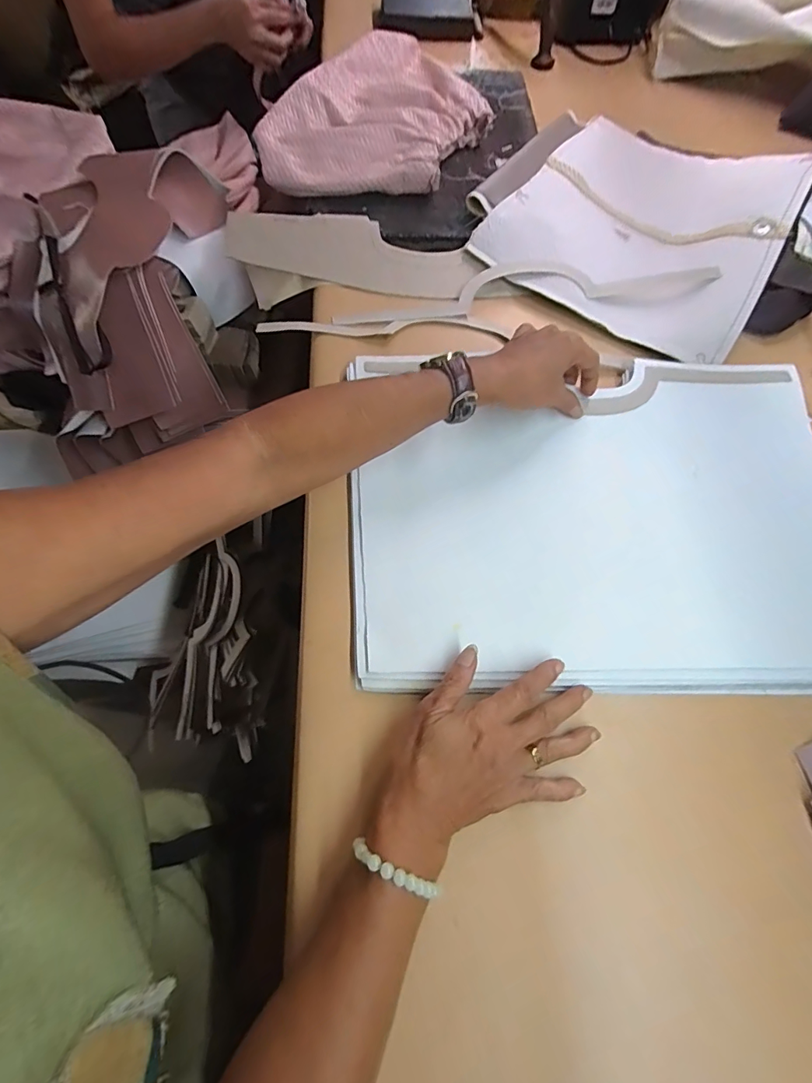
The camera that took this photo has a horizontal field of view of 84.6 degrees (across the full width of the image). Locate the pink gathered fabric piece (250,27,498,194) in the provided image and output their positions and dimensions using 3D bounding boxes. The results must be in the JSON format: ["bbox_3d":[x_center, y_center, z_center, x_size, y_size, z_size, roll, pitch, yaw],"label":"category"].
[{"bbox_3d":[-0.026,-0.528,0.561,0.217,0.044,0.314,26,68,8],"label":"pink gathered fabric piece"}]

